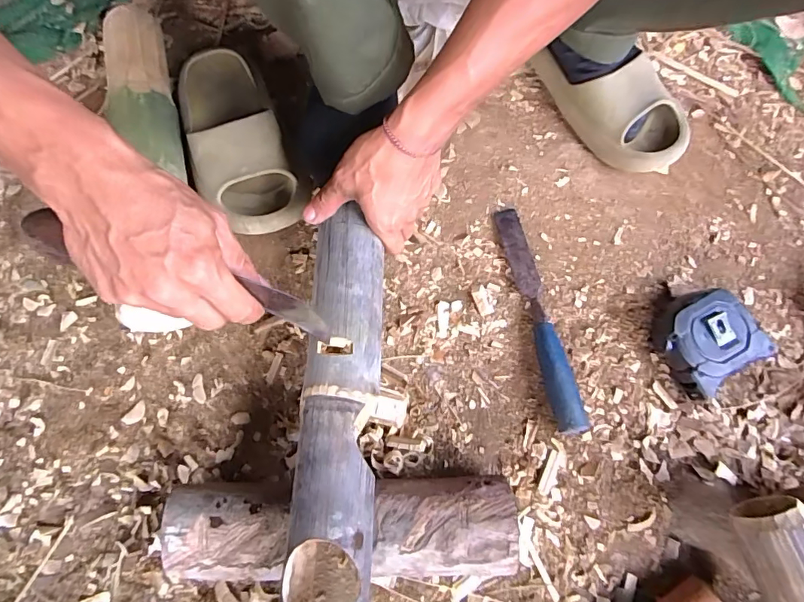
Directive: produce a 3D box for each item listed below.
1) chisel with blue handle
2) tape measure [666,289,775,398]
[{"bbox_3d":[0.132,0.009,0.457,0.025,0.026,0.231,-11,72,-2],"label":"chisel with blue handle"},{"bbox_3d":[0.279,0.037,0.433,0.082,0.044,0.077,0,72,1],"label":"tape measure"}]

